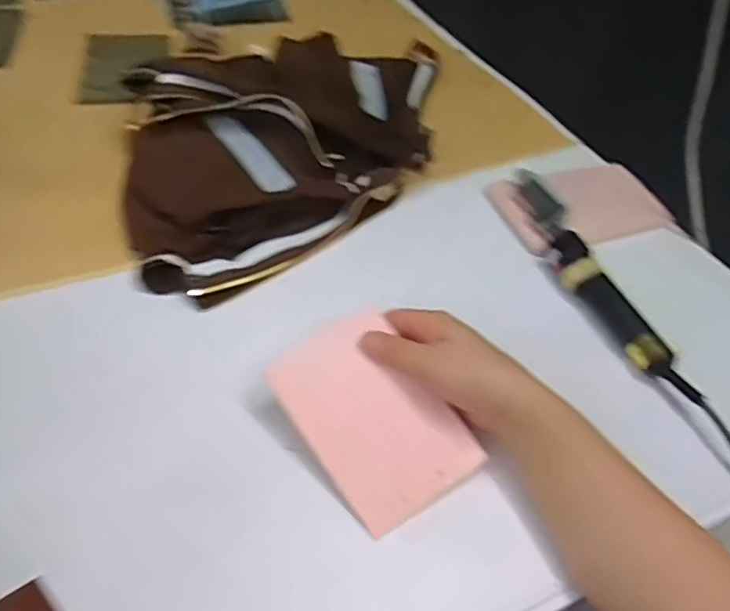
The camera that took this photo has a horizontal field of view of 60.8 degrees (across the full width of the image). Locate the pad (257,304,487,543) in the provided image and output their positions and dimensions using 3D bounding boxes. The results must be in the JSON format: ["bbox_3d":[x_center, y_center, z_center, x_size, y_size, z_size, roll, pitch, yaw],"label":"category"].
[{"bbox_3d":[0.006,0.081,0.465,0.100,0.006,0.149,-34,76,-14],"label":"pad"}]

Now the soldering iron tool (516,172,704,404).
[{"bbox_3d":[0.208,-0.029,0.590,0.040,0.029,0.288,-12,49,-15],"label":"soldering iron tool"}]

